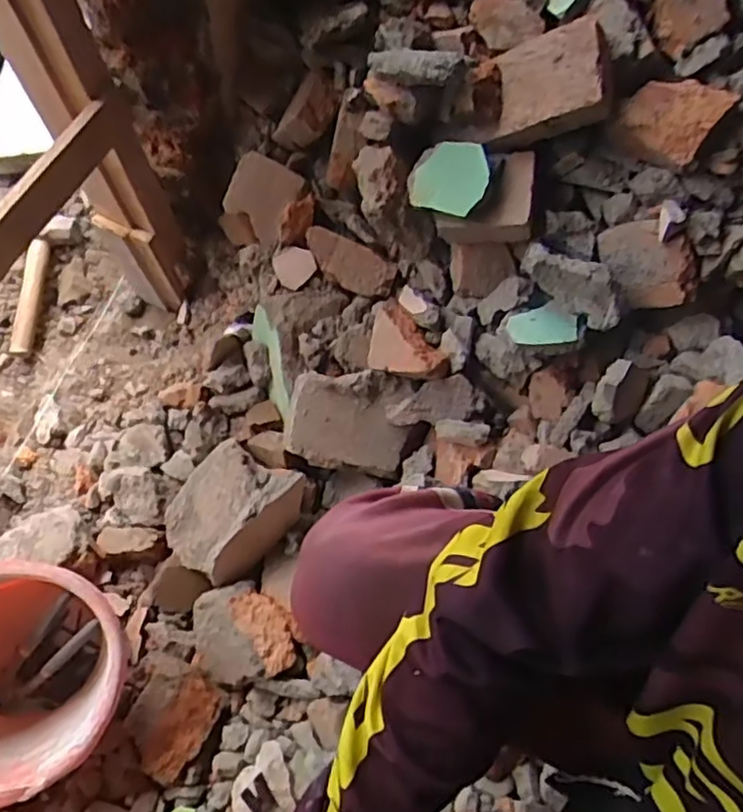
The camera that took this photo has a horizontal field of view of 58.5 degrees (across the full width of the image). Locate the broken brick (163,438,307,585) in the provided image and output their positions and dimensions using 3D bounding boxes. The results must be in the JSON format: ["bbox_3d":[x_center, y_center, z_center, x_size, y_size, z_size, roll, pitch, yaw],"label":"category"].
[{"bbox_3d":[-0.185,0.131,0.847,0.154,0.068,0.166,28,69,12],"label":"broken brick"}]

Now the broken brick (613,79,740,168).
[{"bbox_3d":[0.351,-0.336,0.780,0.105,0.057,0.092,31,70,14],"label":"broken brick"}]

